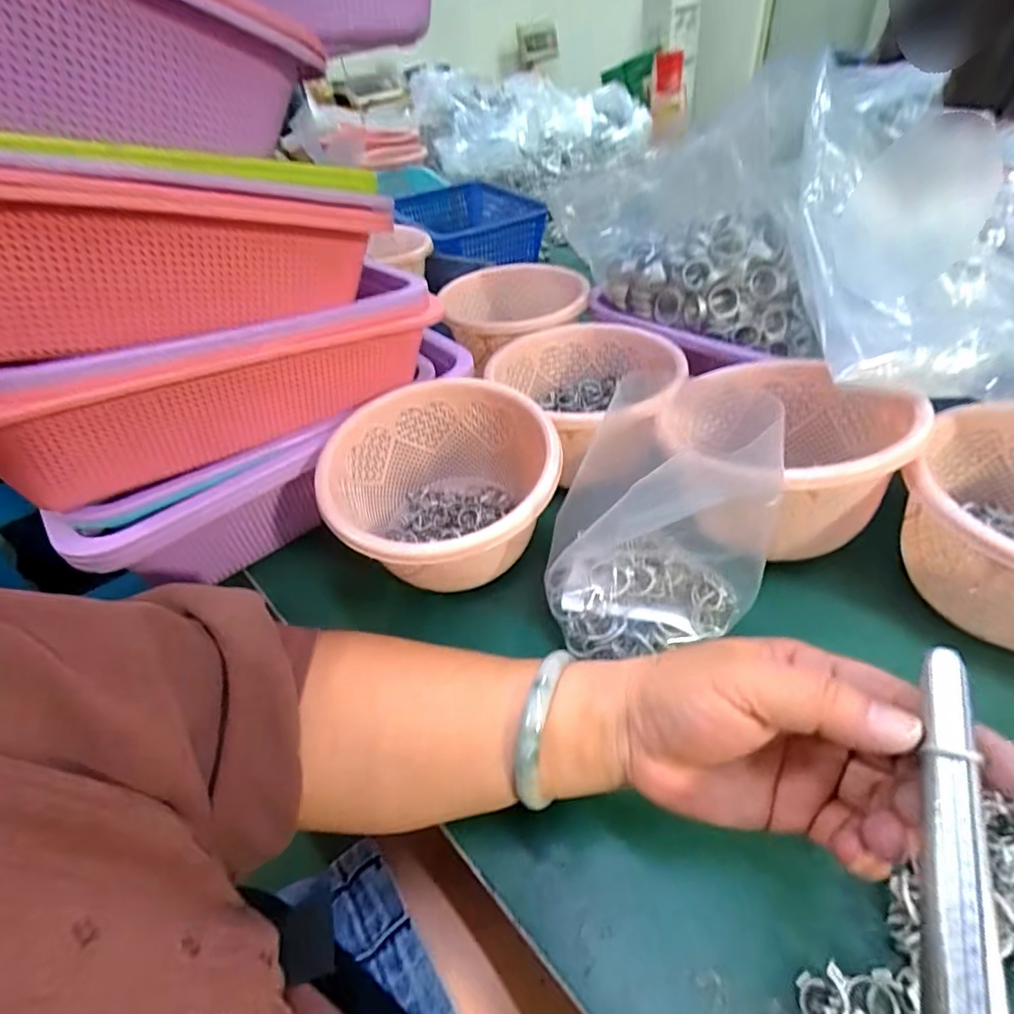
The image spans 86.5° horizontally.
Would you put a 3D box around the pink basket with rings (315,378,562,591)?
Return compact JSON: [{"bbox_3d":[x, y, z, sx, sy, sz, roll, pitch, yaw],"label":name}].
[{"bbox_3d":[-0.040,-0.005,0.362,0.141,0.091,0.147,-10,43,-3],"label":"pink basket with rings"}]

